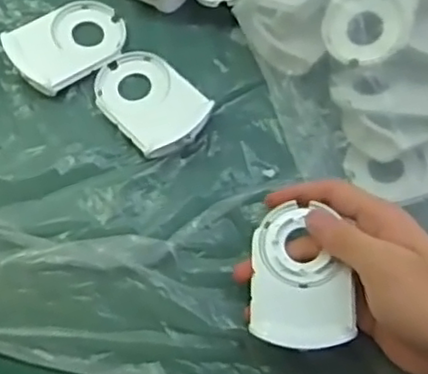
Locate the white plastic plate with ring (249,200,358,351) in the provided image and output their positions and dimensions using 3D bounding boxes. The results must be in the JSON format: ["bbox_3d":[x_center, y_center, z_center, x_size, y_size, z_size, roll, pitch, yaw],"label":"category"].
[{"bbox_3d":[0.050,0.052,0.381,0.056,0.014,0.078,2,74,-1],"label":"white plastic plate with ring"}]

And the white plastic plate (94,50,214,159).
[{"bbox_3d":[-0.044,-0.059,0.458,0.058,0.012,0.084,-37,64,-15],"label":"white plastic plate"}]

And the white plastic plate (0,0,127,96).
[{"bbox_3d":[-0.104,-0.103,0.478,0.084,0.007,0.056,-37,79,-29],"label":"white plastic plate"}]

